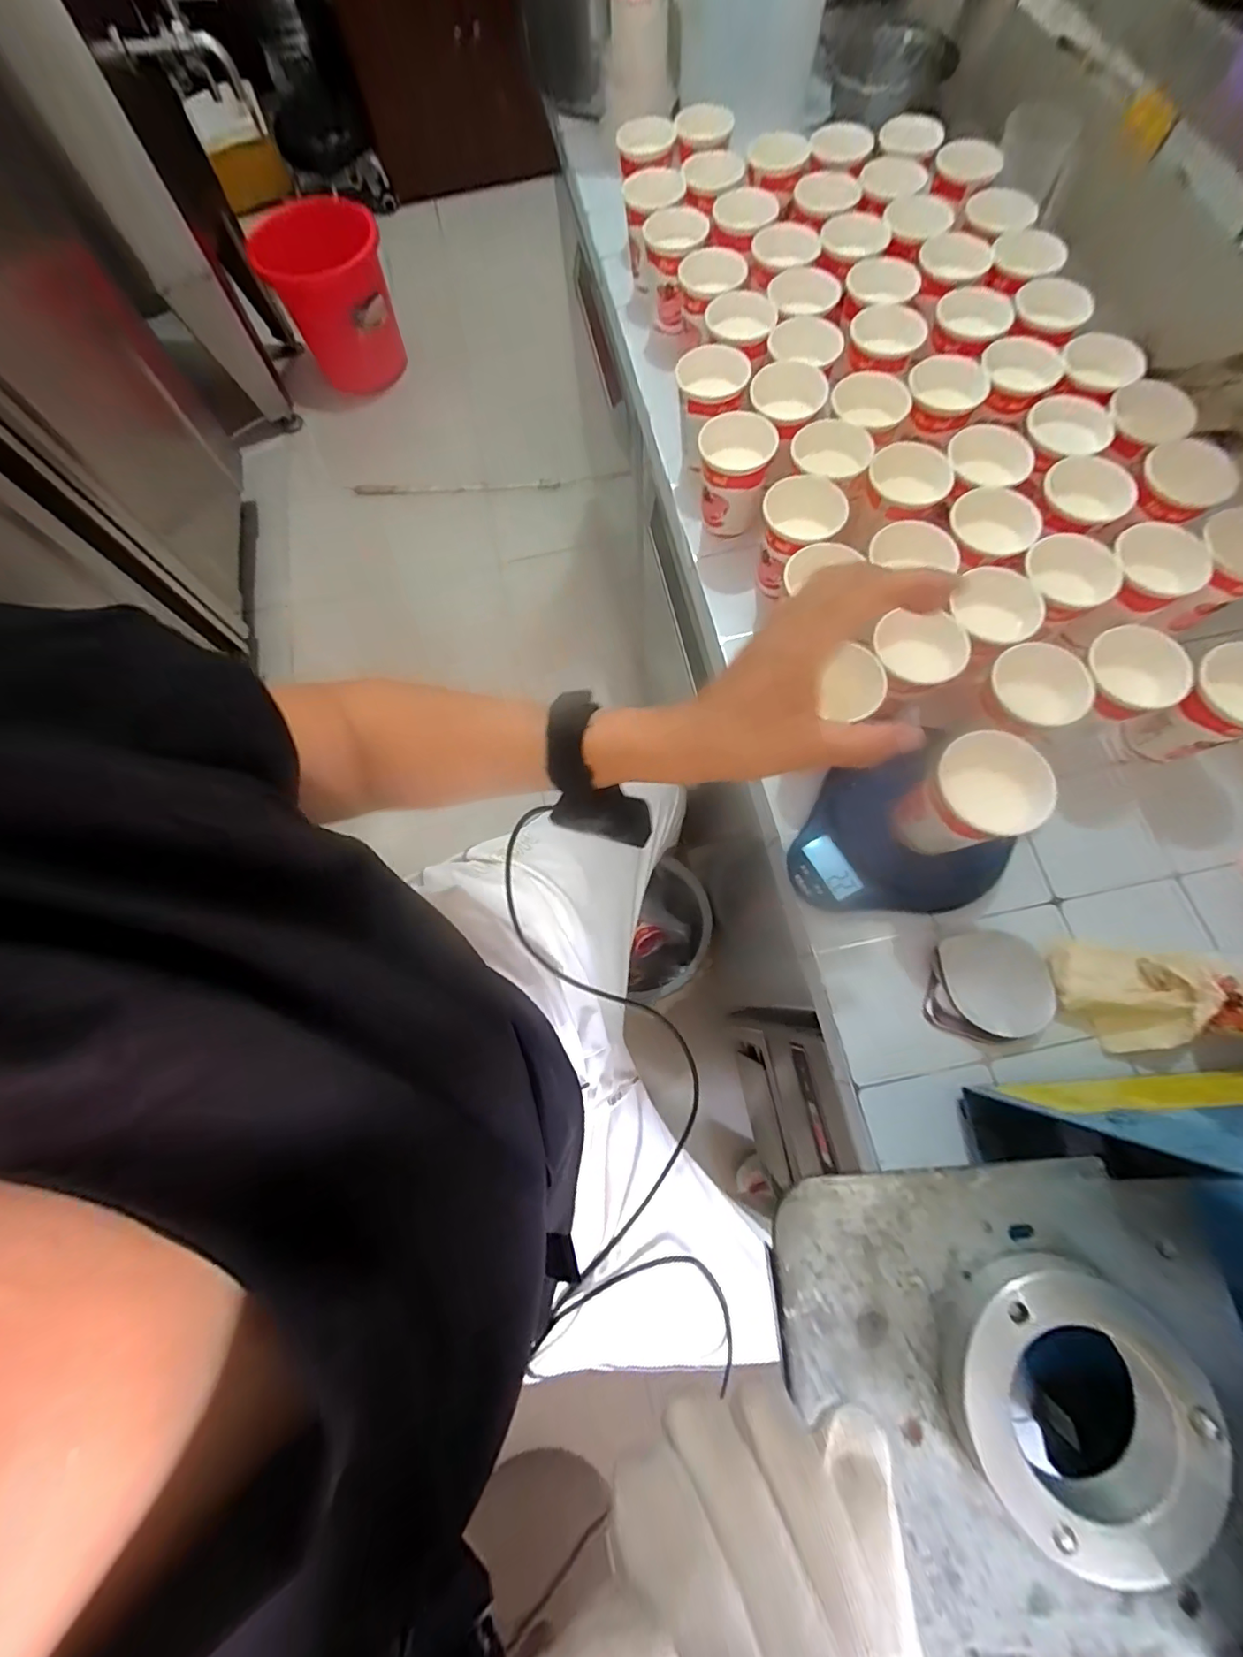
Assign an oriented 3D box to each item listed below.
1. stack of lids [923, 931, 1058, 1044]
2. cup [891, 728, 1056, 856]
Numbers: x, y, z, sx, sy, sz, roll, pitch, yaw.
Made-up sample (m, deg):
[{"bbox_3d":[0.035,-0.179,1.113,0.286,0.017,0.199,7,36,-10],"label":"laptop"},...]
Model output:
[{"bbox_3d":[0.269,0.116,0.400,0.076,0.024,0.074,9,73,5],"label":"stack of lids"},{"bbox_3d":[0.231,-0.016,0.367,0.062,0.082,0.064,-1,73,3],"label":"cup"}]

